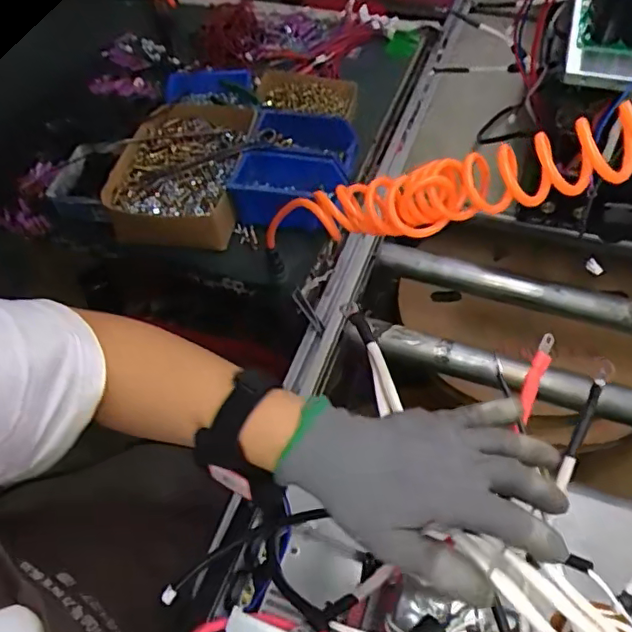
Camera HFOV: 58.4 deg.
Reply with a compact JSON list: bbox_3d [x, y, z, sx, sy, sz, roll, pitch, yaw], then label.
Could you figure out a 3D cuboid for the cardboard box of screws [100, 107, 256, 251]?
[{"bbox_3d":[-0.204,-0.222,0.868,0.180,0.088,0.243,6,52,5],"label":"cardboard box of screws"}]

